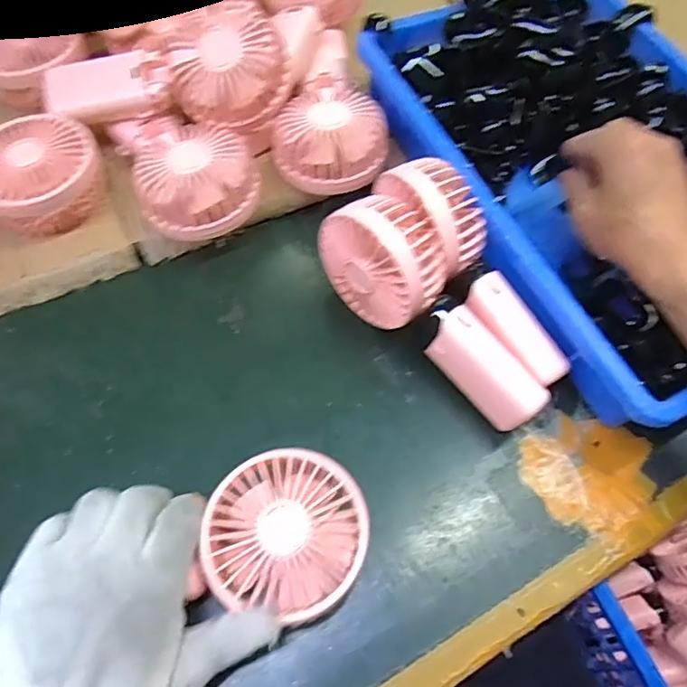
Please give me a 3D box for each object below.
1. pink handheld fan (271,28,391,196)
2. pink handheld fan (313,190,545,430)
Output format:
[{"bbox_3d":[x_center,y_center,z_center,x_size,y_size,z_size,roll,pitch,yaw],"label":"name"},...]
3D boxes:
[{"bbox_3d":[-0.014,-0.204,0.472,0.088,0.041,0.176,-2,60,-6],"label":"pink handheld fan"},{"bbox_3d":[0.060,-0.021,0.381,0.050,0.088,0.182,-38,82,-23],"label":"pink handheld fan"}]

